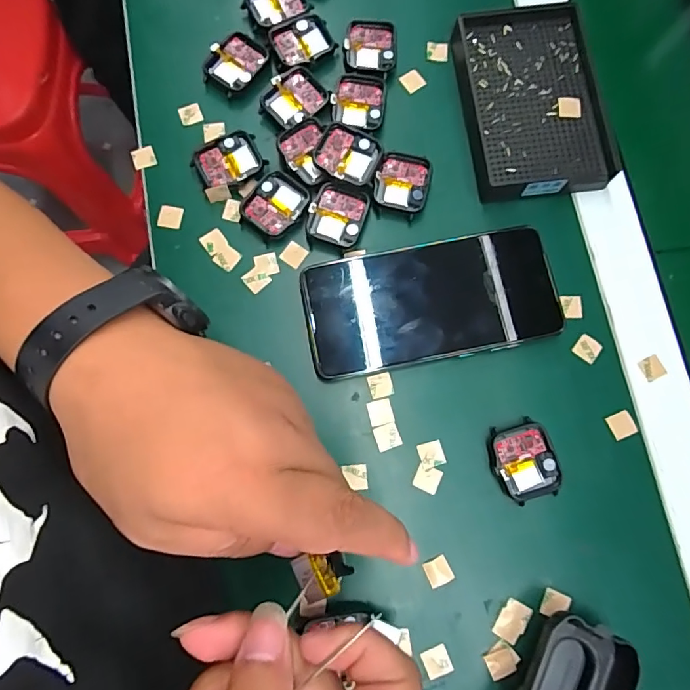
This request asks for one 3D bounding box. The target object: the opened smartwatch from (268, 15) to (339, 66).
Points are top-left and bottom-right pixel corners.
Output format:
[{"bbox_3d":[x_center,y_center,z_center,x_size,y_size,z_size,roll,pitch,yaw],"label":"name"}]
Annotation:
[{"bbox_3d":[-0.031,-0.223,0.358,0.044,0.009,0.036,-20,80,-5],"label":"opened smartwatch"}]

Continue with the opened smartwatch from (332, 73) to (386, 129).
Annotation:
[{"bbox_3d":[0.010,-0.175,0.349,0.037,0.006,0.042,3,79,-1],"label":"opened smartwatch"}]

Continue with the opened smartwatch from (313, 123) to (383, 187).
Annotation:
[{"bbox_3d":[0.002,-0.130,0.334,0.043,0.012,0.038,20,79,3],"label":"opened smartwatch"}]

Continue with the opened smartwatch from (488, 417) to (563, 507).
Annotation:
[{"bbox_3d":[0.112,0.073,0.302,0.038,0.009,0.047,-16,80,-5],"label":"opened smartwatch"}]

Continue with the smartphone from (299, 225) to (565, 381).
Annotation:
[{"bbox_3d":[0.055,-0.028,0.319,0.160,0.016,0.078,-11,79,-3],"label":"smartphone"}]

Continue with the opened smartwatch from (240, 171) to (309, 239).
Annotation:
[{"bbox_3d":[-0.047,-0.097,0.334,0.039,0.010,0.044,42,81,7],"label":"opened smartwatch"}]

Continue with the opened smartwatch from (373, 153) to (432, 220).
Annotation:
[{"bbox_3d":[0.040,-0.113,0.337,0.036,0.006,0.042,14,79,1],"label":"opened smartwatch"}]

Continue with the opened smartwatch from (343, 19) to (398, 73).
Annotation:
[{"bbox_3d":[0.019,-0.220,0.359,0.039,0.011,0.044,12,79,1],"label":"opened smartwatch"}]

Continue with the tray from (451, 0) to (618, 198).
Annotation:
[{"bbox_3d":[0.133,-0.175,0.347,0.092,0.020,0.139,-7,79,-3],"label":"tray"}]

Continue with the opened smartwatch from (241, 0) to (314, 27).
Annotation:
[{"bbox_3d":[-0.051,-0.257,0.362,0.046,0.007,0.039,-19,80,-5],"label":"opened smartwatch"}]

